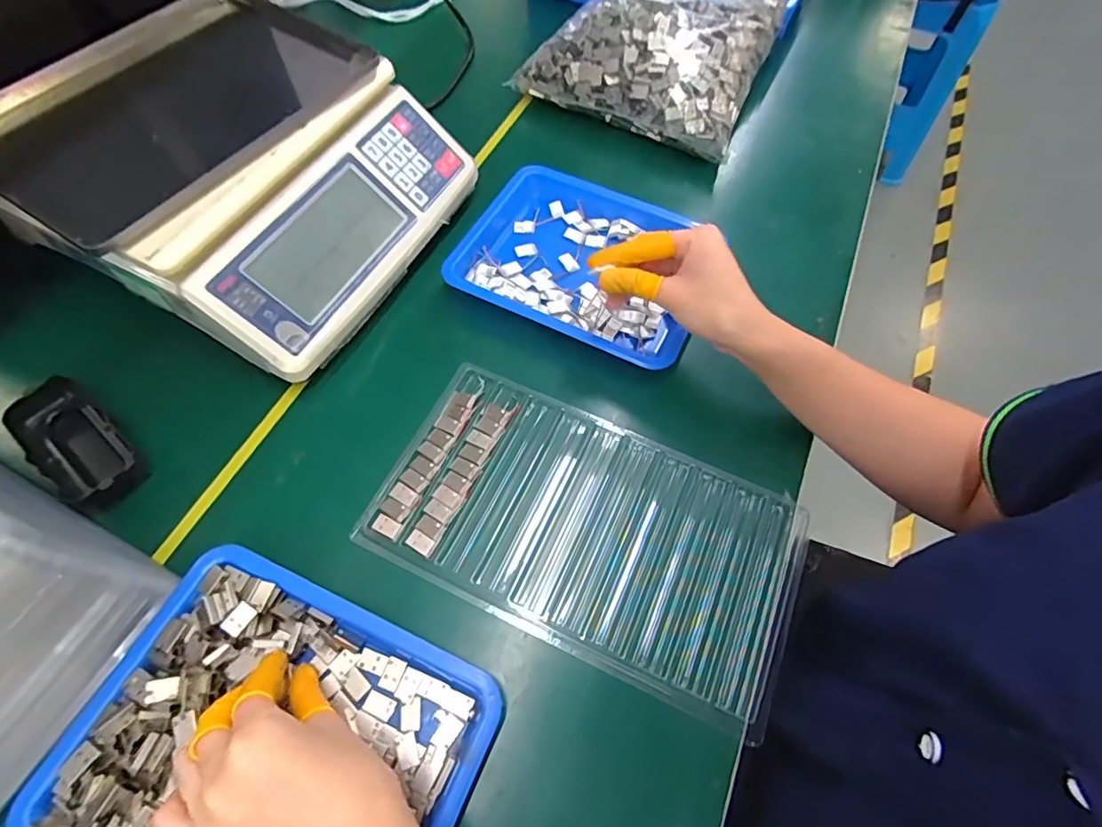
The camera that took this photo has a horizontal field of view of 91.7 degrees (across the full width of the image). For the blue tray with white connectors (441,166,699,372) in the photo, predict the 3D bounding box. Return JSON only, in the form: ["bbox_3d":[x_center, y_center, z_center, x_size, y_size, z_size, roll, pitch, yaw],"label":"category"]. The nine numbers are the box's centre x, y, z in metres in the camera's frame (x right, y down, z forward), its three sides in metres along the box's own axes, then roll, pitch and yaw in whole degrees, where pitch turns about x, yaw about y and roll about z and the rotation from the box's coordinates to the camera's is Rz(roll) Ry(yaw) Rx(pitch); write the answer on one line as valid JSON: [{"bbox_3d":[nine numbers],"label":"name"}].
[{"bbox_3d":[0.028,-0.138,0.490,0.217,0.028,0.168,24,65,9],"label":"blue tray with white connectors"}]

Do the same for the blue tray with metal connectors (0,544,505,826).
[{"bbox_3d":[-0.157,0.191,0.301,0.217,0.030,0.171,23,65,9],"label":"blue tray with metal connectors"}]

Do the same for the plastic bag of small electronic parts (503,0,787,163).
[{"bbox_3d":[0.120,-0.423,0.595,0.234,0.101,0.229,24,65,9],"label":"plastic bag of small electronic parts"}]

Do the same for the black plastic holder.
[{"bbox_3d":[-0.350,0.023,0.393,0.104,0.027,0.050,40,69,16],"label":"black plastic holder"}]

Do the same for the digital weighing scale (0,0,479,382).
[{"bbox_3d":[-0.274,-0.217,0.466,0.342,0.100,0.275,27,66,10],"label":"digital weighing scale"}]

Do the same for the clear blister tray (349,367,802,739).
[{"bbox_3d":[0.027,0.079,0.384,0.290,0.013,0.163,24,65,9],"label":"clear blister tray"}]

